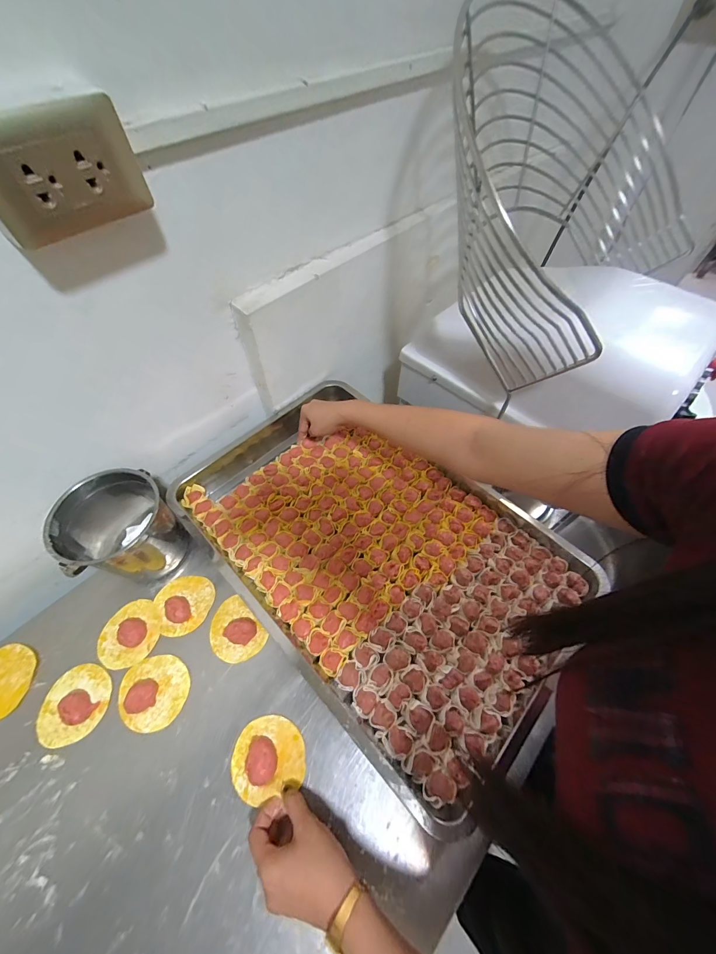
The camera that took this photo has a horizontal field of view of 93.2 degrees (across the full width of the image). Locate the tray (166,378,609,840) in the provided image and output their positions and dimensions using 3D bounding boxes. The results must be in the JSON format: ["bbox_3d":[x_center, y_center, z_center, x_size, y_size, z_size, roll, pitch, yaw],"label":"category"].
[{"bbox_3d":[0.008,0.090,0.524,0.589,0.059,0.376,38,62,22],"label":"tray"}]

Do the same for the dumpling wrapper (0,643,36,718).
[{"bbox_3d":[-0.478,0.271,0.453,0.082,0.004,0.083,1,52,-1],"label":"dumpling wrapper"}]

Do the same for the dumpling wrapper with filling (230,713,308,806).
[{"bbox_3d":[-0.105,0.323,0.392,0.082,0.024,0.074,-7,56,-7],"label":"dumpling wrapper with filling"}]

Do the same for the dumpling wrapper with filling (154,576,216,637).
[{"bbox_3d":[-0.257,0.184,0.502,0.080,0.023,0.081,-21,59,-16],"label":"dumpling wrapper with filling"}]

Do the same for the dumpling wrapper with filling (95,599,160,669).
[{"bbox_3d":[-0.330,0.223,0.481,0.078,0.015,0.083,-24,59,-17],"label":"dumpling wrapper with filling"}]

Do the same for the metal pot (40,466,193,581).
[{"bbox_3d":[-0.343,0.078,0.500,0.132,0.146,0.116,-36,64,-24],"label":"metal pot"}]

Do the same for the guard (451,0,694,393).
[{"bbox_3d":[0.317,-0.455,0.526,0.312,0.332,0.562,30,62,17],"label":"guard"}]

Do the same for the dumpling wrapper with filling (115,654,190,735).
[{"bbox_3d":[-0.271,0.281,0.445,0.088,0.010,0.082,1,55,-1],"label":"dumpling wrapper with filling"}]

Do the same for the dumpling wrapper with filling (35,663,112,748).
[{"bbox_3d":[-0.370,0.290,0.433,0.085,0.019,0.084,1,55,-1],"label":"dumpling wrapper with filling"}]

